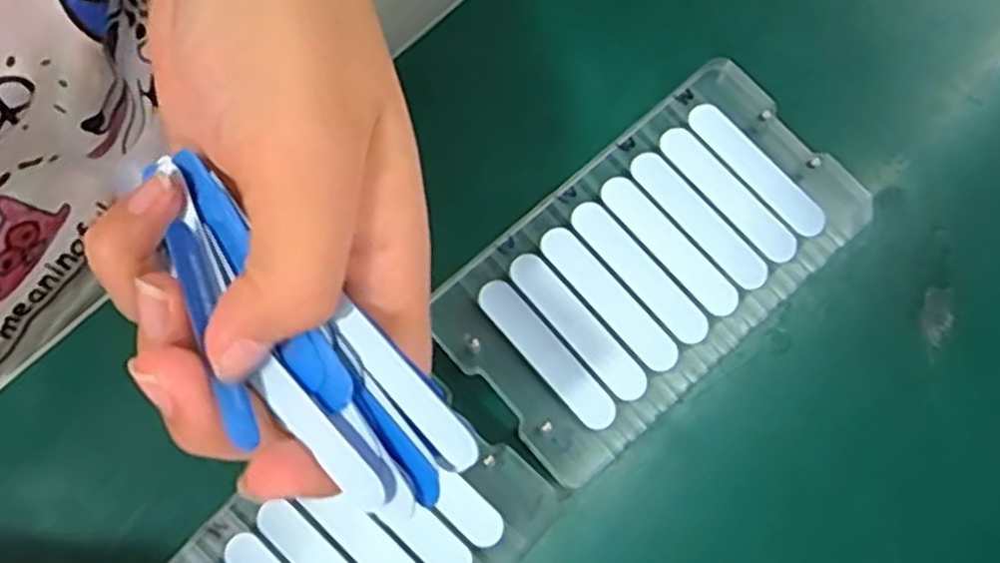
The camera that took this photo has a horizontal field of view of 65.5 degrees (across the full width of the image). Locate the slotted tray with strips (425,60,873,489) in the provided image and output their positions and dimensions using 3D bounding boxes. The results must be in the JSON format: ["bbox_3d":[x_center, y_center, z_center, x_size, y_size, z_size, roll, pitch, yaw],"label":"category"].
[{"bbox_3d":[0.044,-0.005,0.229,0.121,0.014,0.067,-41,80,-10],"label":"slotted tray with strips"}]

